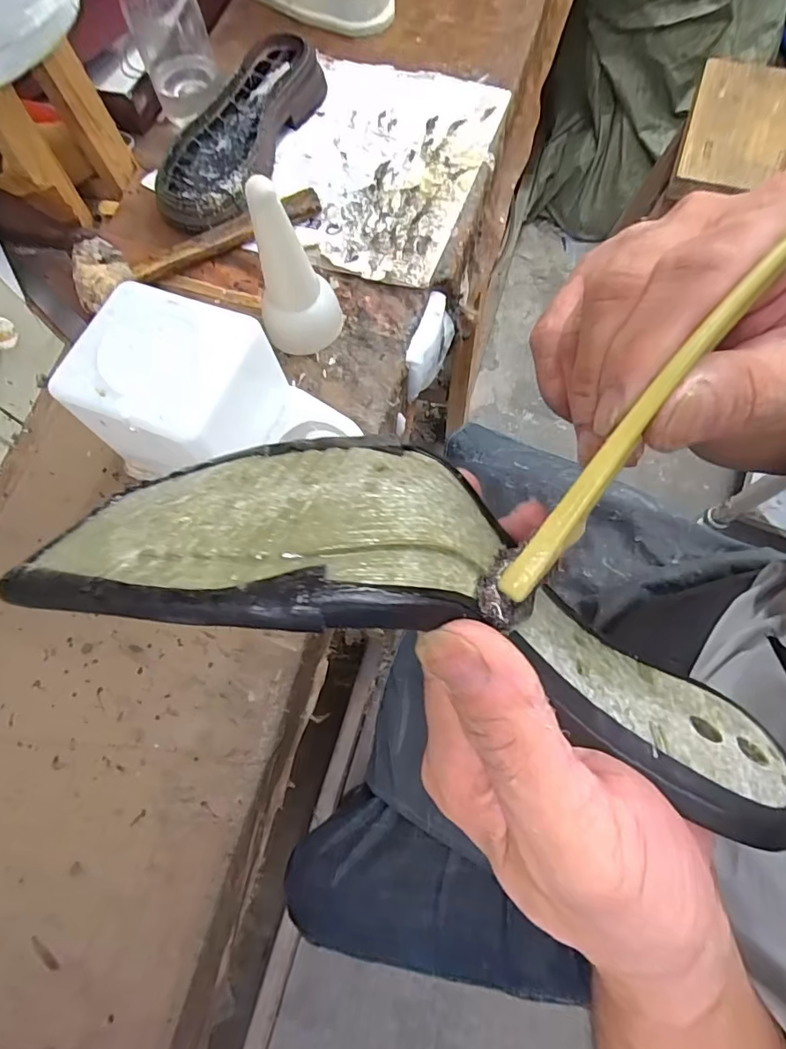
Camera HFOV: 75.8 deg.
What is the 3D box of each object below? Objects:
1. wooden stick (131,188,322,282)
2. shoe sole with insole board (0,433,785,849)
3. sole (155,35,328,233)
[{"bbox_3d":[-0.157,-0.275,0.482,0.184,0.019,0.027,-26,72,-8],"label":"wooden stick"},{"bbox_3d":[0.026,0.023,0.148,0.226,0.062,0.075,23,72,-12],"label":"shoe sole with insole board"},{"bbox_3d":[-0.157,-0.401,0.516,0.099,0.039,0.254,17,72,7],"label":"sole"}]

